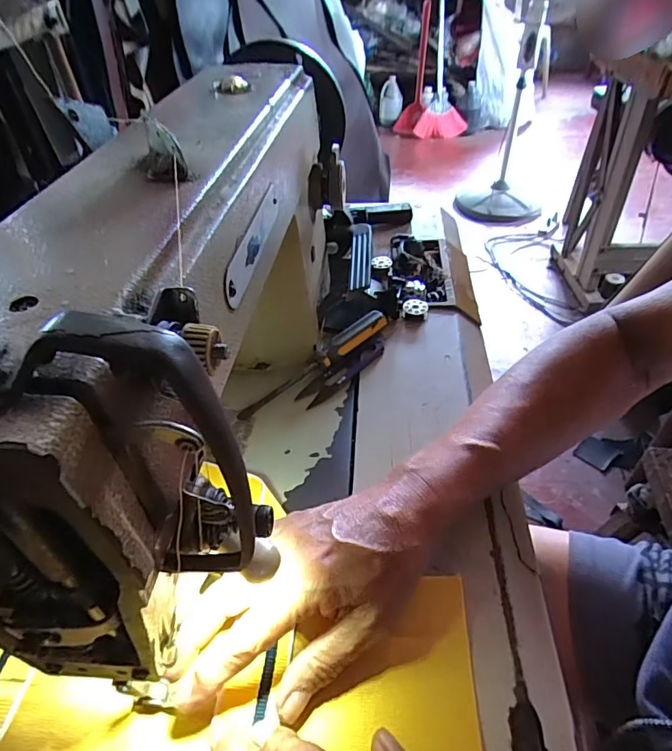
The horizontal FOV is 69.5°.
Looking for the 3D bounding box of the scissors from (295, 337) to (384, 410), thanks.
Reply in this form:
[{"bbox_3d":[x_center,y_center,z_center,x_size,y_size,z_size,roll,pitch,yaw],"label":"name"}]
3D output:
[{"bbox_3d":[0.007,-0.006,0.432,0.021,0.011,0.099,31,51,31],"label":"scissors"}]

